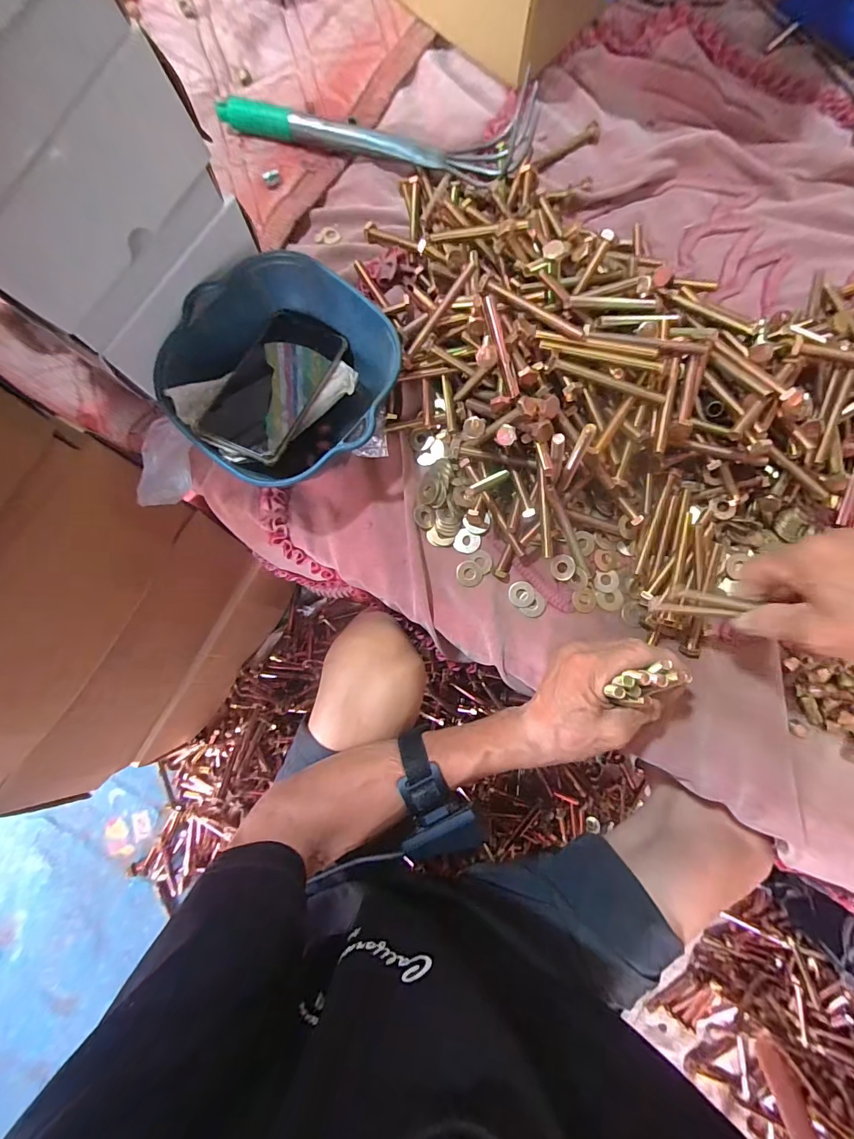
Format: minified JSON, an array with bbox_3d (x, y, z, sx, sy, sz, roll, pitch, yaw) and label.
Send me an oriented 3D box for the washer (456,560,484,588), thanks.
[{"bbox_3d":[0.042,0.004,0.421,0.026,0.004,0.026,3,82,0],"label":"washer"}]

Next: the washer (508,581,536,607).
[{"bbox_3d":[0.093,0.024,0.419,0.024,0.004,0.025,4,82,0],"label":"washer"}]

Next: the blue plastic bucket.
[{"bbox_3d":[-0.129,-0.171,0.404,0.189,0.079,0.187,0,82,0],"label":"blue plastic bucket"}]

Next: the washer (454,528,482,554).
[{"bbox_3d":[0.040,-0.027,0.430,0.025,0.004,0.024,0,82,0],"label":"washer"}]

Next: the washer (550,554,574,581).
[{"bbox_3d":[0.132,-0.002,0.416,0.023,0.005,0.025,3,94,34],"label":"washer"}]

